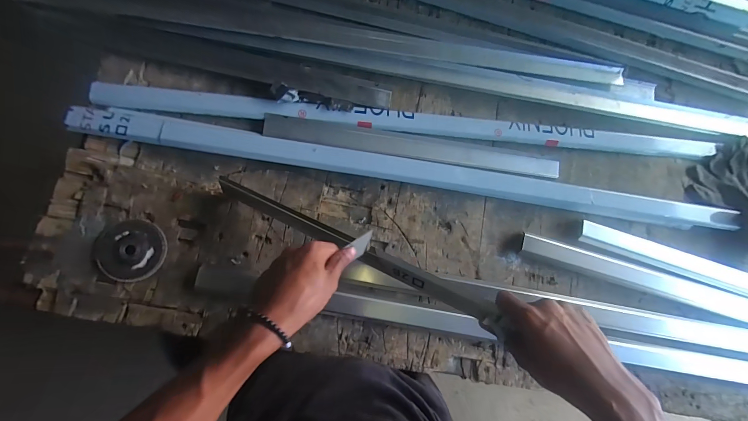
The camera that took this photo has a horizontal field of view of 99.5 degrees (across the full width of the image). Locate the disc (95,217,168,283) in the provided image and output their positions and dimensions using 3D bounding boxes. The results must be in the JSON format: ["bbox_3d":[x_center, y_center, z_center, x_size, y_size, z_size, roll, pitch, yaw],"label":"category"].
[{"bbox_3d":[-0.380,0.061,0.492,0.098,0.011,0.092,1,83,-6],"label":"disc"}]

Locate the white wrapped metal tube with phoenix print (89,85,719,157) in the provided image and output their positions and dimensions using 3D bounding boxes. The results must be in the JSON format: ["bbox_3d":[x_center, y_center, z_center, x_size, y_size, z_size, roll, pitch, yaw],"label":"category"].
[{"bbox_3d":[0.108,-0.160,0.575,1.110,0.021,0.046,3,82,-6],"label":"white wrapped metal tube with phoenix print"}]

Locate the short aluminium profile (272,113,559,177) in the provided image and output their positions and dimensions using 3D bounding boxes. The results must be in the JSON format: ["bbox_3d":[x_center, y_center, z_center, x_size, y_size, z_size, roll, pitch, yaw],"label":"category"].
[{"bbox_3d":[0.083,-0.114,0.569,0.535,0.016,0.044,8,82,-5],"label":"short aluminium profile"}]

